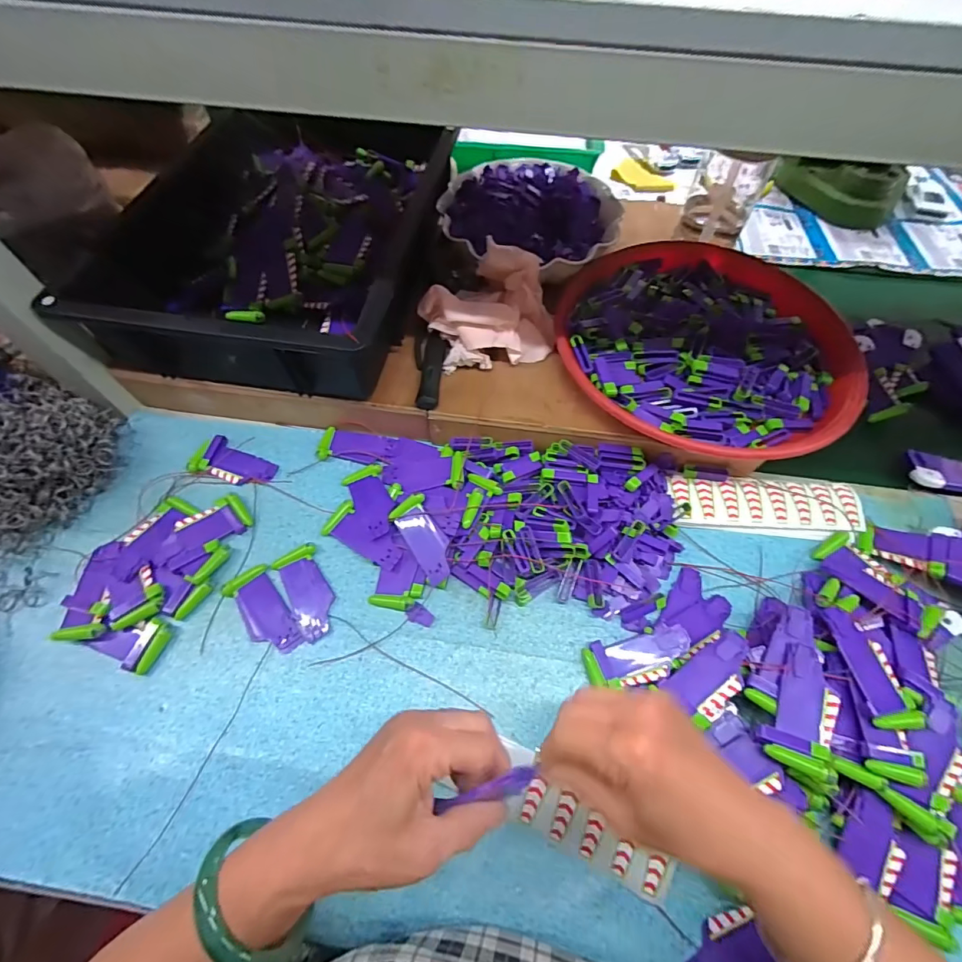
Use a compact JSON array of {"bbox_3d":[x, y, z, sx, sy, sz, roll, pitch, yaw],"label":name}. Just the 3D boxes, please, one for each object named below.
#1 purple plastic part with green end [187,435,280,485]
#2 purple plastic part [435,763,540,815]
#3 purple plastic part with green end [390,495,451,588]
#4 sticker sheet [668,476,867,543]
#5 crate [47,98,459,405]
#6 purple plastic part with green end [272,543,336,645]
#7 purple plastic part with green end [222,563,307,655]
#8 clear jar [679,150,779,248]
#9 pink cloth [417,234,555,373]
[{"bbox_3d":[-0.269,-0.017,0.484,0.087,0.009,0.046,22,63,11],"label":"purple plastic part with green end"},{"bbox_3d":[0.005,0.174,0.251,0.058,0.015,0.011,-16,62,-4],"label":"purple plastic part"},{"bbox_3d":[-0.055,0.056,0.433,0.034,0.010,0.087,-26,65,-15],"label":"purple plastic part with green end"},{"bbox_3d":[0.295,0.027,0.467,0.190,0.014,0.062,4,63,2],"label":"sticker sheet"},{"bbox_3d":[-0.217,-0.287,0.519,0.306,0.091,0.403,7,61,3],"label":"crate"},{"bbox_3d":[-0.164,0.105,0.424,0.039,0.008,0.089,-27,65,-15],"label":"purple plastic part with green end"},{"bbox_3d":[-0.202,0.121,0.416,0.039,0.004,0.092,-36,67,-19],"label":"purple plastic part with green end"},{"bbox_3d":[0.309,-0.354,0.576,0.085,0.106,0.082,18,62,9],"label":"clear jar"},{"bbox_3d":[0.009,-0.184,0.483,0.133,0.063,0.113,-22,64,-13],"label":"pink cloth"}]

